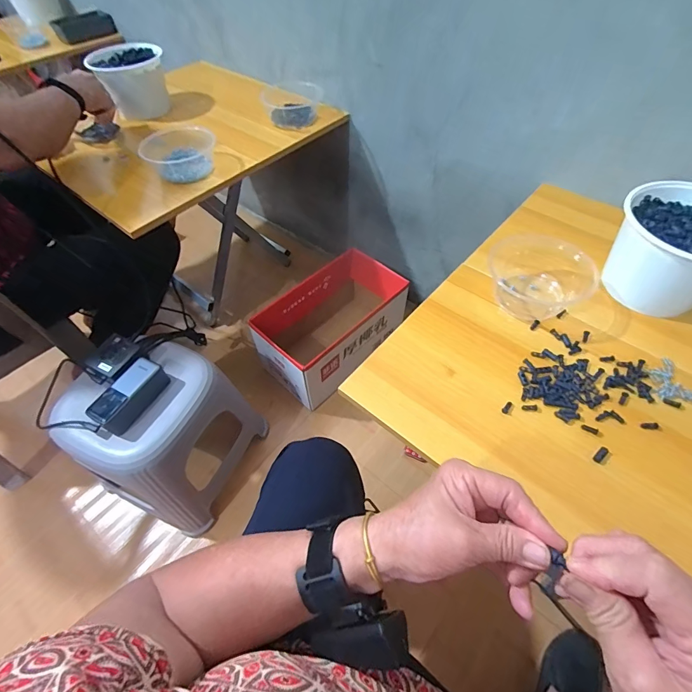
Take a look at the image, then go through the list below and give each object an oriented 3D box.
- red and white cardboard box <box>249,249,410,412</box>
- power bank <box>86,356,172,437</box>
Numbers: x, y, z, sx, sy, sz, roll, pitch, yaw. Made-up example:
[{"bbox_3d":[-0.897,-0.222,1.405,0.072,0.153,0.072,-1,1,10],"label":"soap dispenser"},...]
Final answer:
[{"bbox_3d":[-0.031,-0.051,1.039,0.216,0.211,0.395,37,63,25],"label":"red and white cardboard box"},{"bbox_3d":[-0.380,0.086,0.664,0.058,0.049,0.129,21,57,16],"label":"power bank"}]

